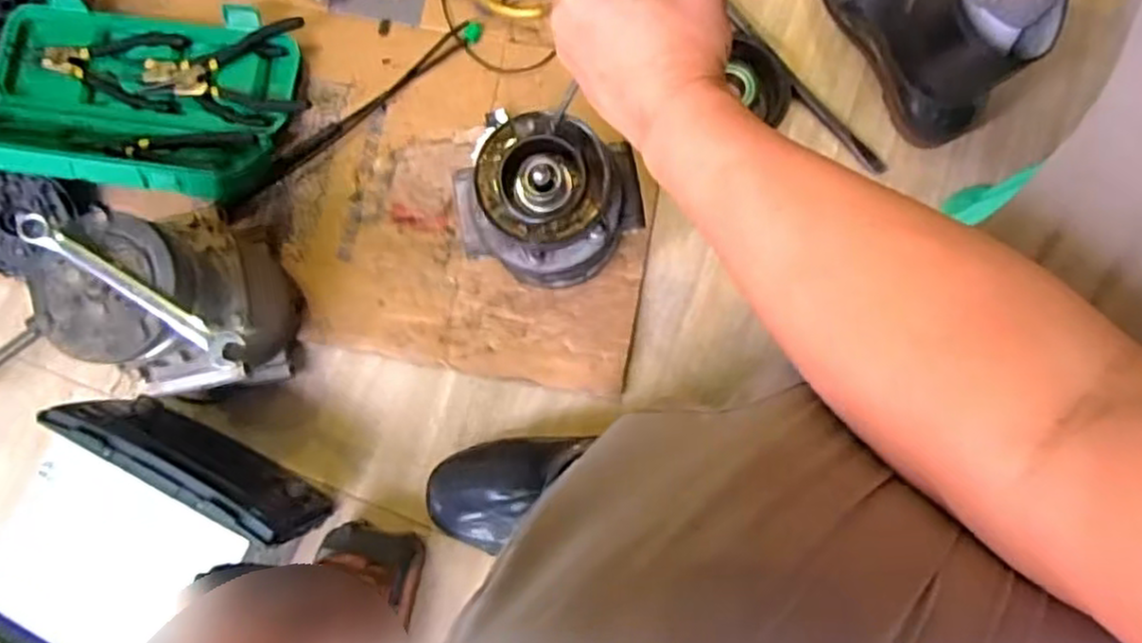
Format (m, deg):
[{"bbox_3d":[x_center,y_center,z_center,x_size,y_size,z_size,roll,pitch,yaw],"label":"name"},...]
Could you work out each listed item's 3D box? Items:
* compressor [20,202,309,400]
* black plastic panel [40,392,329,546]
[{"bbox_3d":[-0.305,-0.013,0.602,0.128,0.201,0.119,0,79,2],"label":"compressor"},{"bbox_3d":[-0.305,0.119,0.617,0.212,0.114,0.038,26,81,7],"label":"black plastic panel"}]

